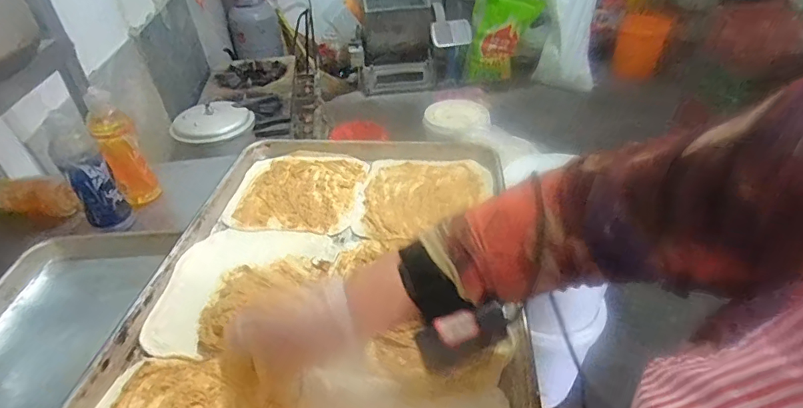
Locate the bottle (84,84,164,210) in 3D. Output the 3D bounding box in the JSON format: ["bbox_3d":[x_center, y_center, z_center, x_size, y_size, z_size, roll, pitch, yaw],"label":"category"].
[{"bbox_3d":[-0.530,-0.103,0.866,0.069,0.215,0.071,-31,46,-32],"label":"bottle"}]

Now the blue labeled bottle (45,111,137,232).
[{"bbox_3d":[-0.541,-0.052,0.791,0.072,0.209,0.073,-28,44,-29],"label":"blue labeled bottle"}]

